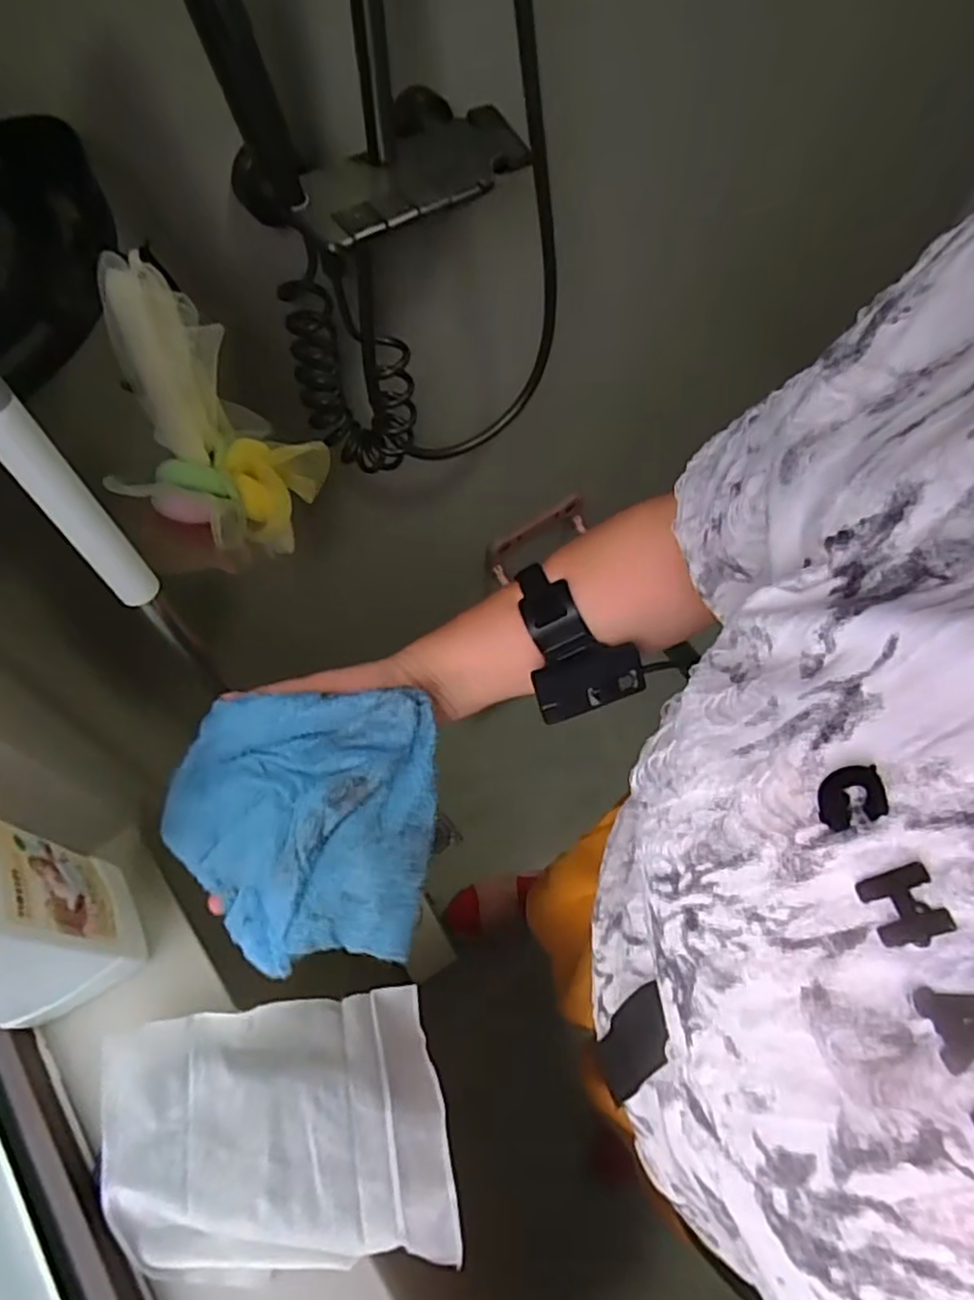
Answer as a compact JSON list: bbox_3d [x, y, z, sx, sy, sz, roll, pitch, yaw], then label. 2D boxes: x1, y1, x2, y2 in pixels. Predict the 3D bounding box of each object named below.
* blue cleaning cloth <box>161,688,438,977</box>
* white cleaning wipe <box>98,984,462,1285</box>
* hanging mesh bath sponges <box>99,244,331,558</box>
[{"bbox_3d":[-0.117,0.106,0.416,0.162,0.067,0.148,2,61,0],"label":"blue cleaning cloth"},{"bbox_3d":[-0.123,0.293,0.411,0.197,0.048,0.141,-7,62,-5],"label":"white cleaning wipe"},{"bbox_3d":[-0.201,-0.160,0.498,0.099,0.198,0.122,22,63,10],"label":"hanging mesh bath sponges"}]

